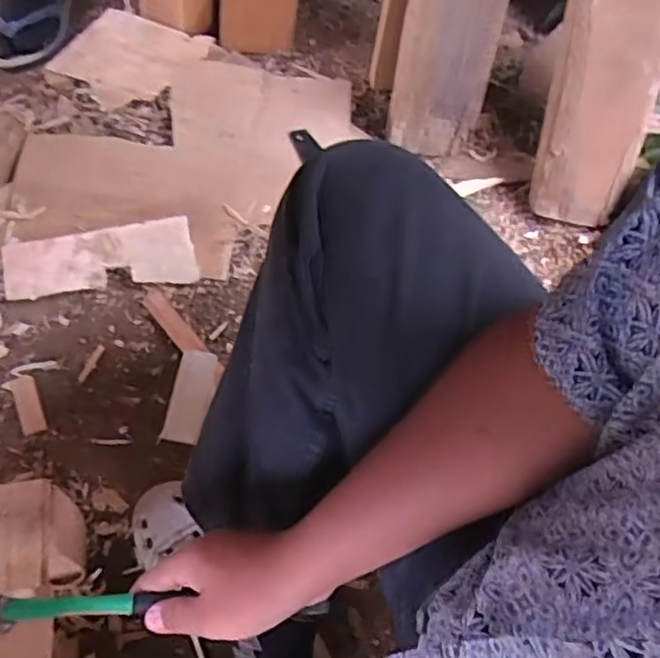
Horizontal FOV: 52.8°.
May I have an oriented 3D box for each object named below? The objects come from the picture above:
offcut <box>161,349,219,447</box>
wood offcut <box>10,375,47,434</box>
[{"bbox_3d":[-0.155,0.075,0.746,0.043,0.012,0.103,12,79,3],"label":"offcut"},{"bbox_3d":[-0.346,0.087,0.766,0.025,0.004,0.076,-20,63,-16],"label":"wood offcut"}]

